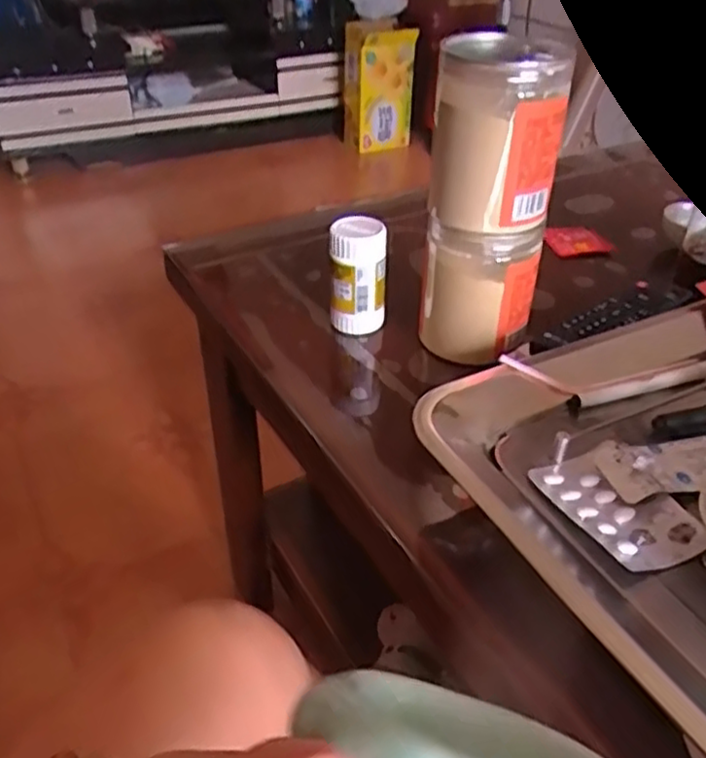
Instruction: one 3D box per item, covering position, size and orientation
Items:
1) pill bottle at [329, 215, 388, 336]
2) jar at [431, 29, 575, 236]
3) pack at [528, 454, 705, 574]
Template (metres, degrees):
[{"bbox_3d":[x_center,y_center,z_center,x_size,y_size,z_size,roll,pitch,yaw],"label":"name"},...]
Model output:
[{"bbox_3d":[0.005,-0.081,0.567,0.044,0.085,0.039,2,37,0],"label":"pill bottle"},{"bbox_3d":[0.096,-0.161,0.471,0.078,0.117,0.069,8,37,8],"label":"jar"},{"bbox_3d":[0.139,0.066,0.368,0.056,0.010,0.078,-14,39,-20],"label":"pack"}]

